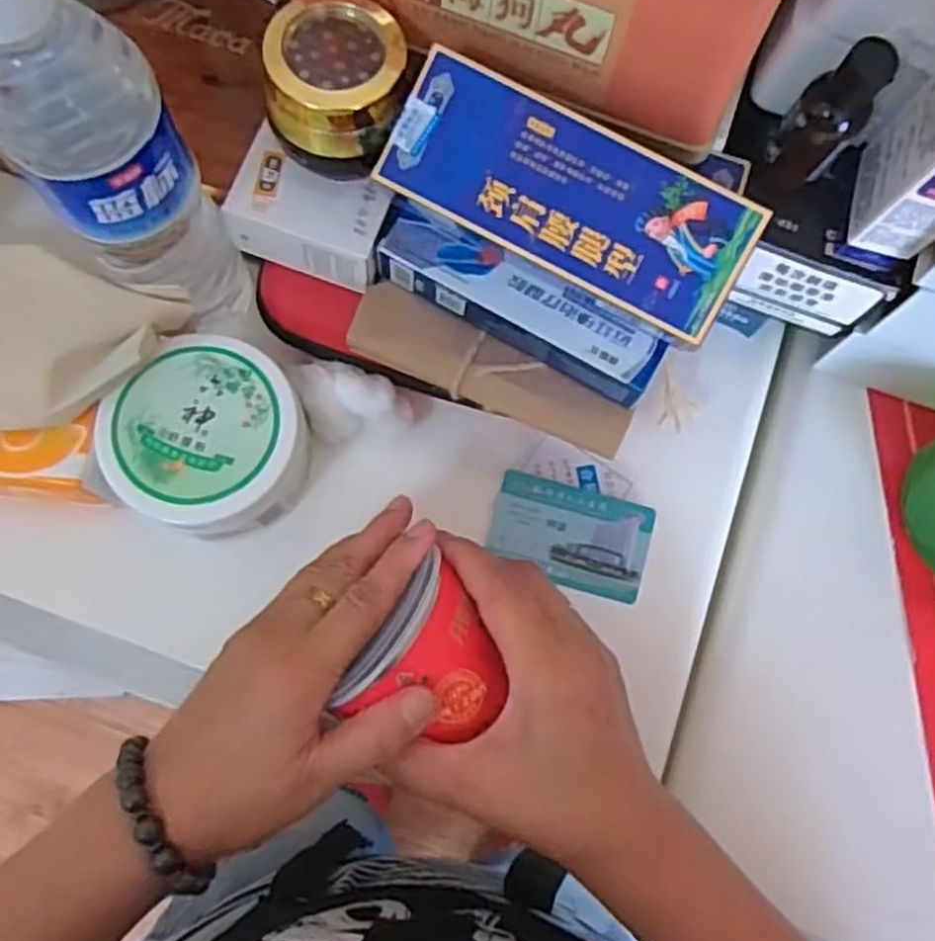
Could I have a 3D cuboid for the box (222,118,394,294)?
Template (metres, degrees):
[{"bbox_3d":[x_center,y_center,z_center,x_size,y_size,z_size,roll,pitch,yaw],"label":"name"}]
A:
[{"bbox_3d":[-0.075,-0.124,0.381,0.072,0.028,0.053,17,75,3],"label":"box"}]

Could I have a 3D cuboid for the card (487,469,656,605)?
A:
[{"bbox_3d":[0.056,0.035,0.427,0.085,0.004,0.054,16,78,1],"label":"card"}]

